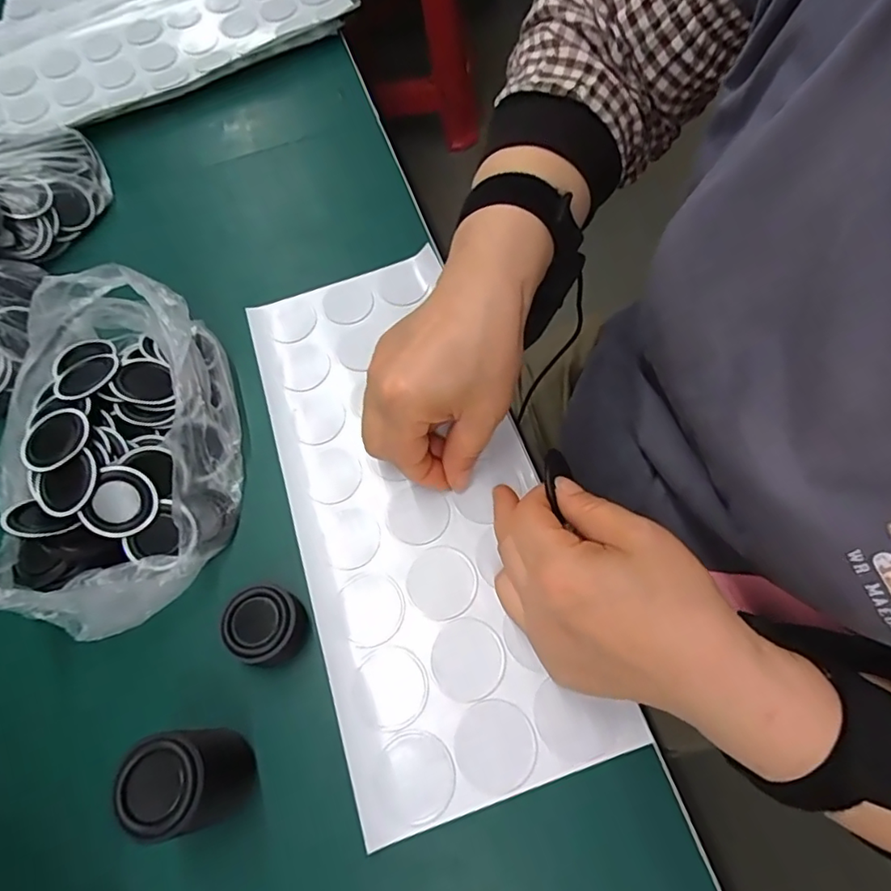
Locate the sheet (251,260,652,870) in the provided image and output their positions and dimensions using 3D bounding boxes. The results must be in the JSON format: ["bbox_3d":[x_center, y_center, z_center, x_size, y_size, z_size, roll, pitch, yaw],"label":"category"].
[{"bbox_3d":[-0.024,0.024,0.331,0.139,0.008,0.327,-19,65,-4],"label":"sheet"}]

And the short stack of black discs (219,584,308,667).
[{"bbox_3d":[-0.091,0.095,0.290,0.042,0.026,0.037,23,68,14],"label":"short stack of black discs"}]

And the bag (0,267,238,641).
[{"bbox_3d":[-0.189,0.002,0.311,0.129,0.070,0.196,-18,64,-5],"label":"bag"}]

